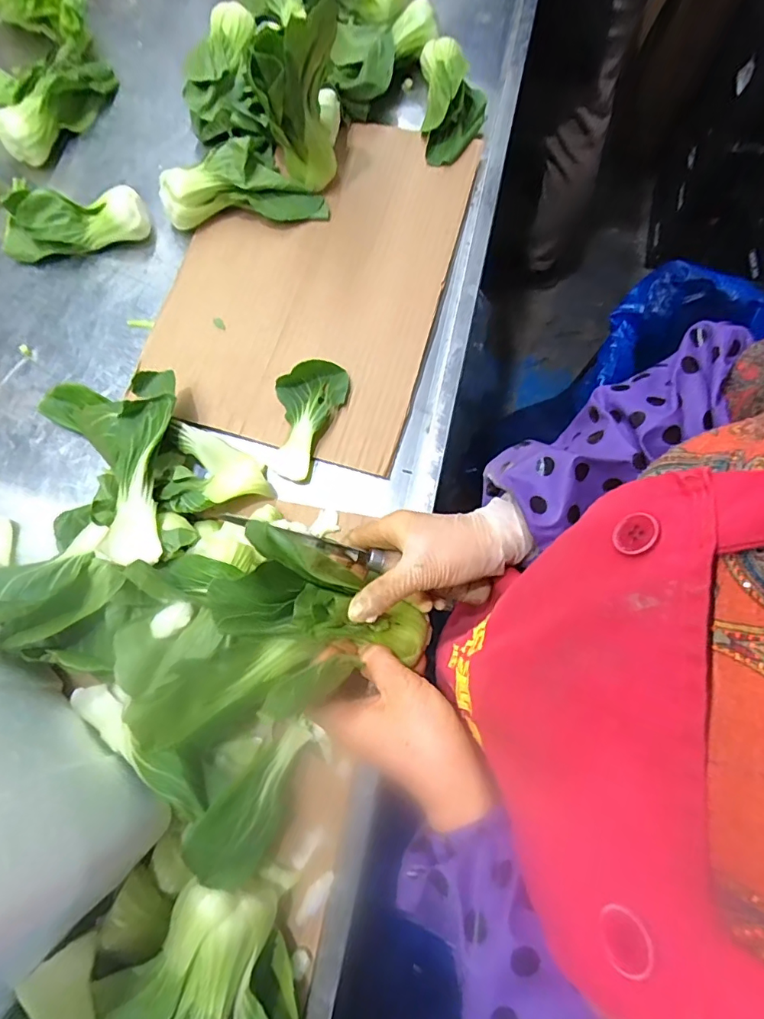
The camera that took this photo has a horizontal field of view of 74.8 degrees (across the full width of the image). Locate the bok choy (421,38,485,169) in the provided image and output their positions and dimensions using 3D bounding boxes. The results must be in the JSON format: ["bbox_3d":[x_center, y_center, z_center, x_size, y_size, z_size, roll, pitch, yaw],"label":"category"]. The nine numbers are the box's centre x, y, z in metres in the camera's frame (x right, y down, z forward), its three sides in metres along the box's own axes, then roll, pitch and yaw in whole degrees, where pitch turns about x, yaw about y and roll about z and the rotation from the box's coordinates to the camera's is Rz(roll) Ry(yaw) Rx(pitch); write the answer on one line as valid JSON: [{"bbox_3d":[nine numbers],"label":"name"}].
[{"bbox_3d":[0.083,-0.469,0.572,0.073,0.045,0.145,-1,77,1],"label":"bok choy"}]

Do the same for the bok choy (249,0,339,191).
[{"bbox_3d":[-0.076,-0.399,0.496,0.085,0.159,0.047,-32,78,-6],"label":"bok choy"}]

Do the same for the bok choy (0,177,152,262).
[{"bbox_3d":[-0.335,-0.310,0.537,0.158,0.053,0.067,2,77,2],"label":"bok choy"}]

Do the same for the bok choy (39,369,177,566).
[{"bbox_3d":[-0.264,-0.038,0.460,0.148,0.071,0.190,-3,77,1],"label":"bok choy"}]

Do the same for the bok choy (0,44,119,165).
[{"bbox_3d":[-0.377,-0.474,0.579,0.064,0.050,0.167,24,79,7],"label":"bok choy"}]

